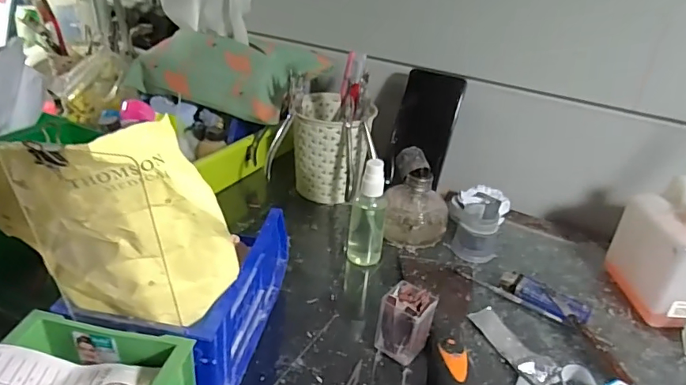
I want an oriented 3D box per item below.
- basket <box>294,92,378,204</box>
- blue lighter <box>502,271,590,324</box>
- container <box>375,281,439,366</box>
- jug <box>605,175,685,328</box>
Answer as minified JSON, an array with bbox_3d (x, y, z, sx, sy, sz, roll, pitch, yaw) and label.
[{"bbox_3d":[-0.012,-0.058,0.600,0.088,0.107,0.098,5,31,1],"label":"basket"},{"bbox_3d":[0.190,0.100,0.454,0.081,0.014,0.028,24,36,30],"label":"blue lighter"},{"bbox_3d":[0.051,0.104,0.382,0.036,0.051,0.035,22,35,28],"label":"container"},{"bbox_3d":[0.308,0.058,0.445,0.067,0.114,0.093,0,31,-7],"label":"jug"}]

